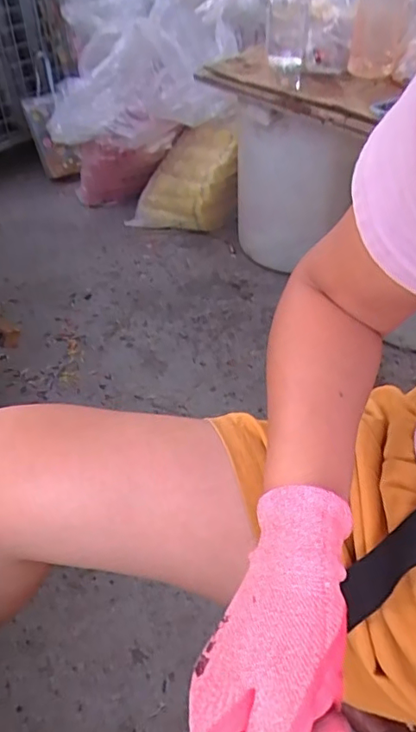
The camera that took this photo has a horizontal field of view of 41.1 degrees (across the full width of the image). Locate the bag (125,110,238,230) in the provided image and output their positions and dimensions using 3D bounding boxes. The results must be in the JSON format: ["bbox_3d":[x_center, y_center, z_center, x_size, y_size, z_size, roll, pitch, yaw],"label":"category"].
[{"bbox_3d":[-0.071,-0.513,1.528,0.289,0.300,0.133,21,48,19],"label":"bag"}]

